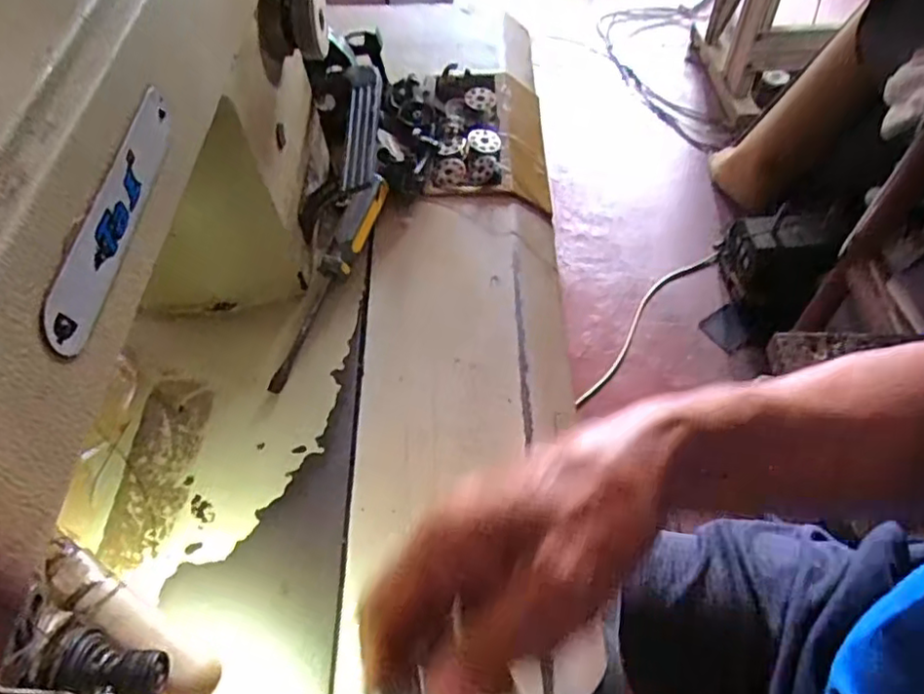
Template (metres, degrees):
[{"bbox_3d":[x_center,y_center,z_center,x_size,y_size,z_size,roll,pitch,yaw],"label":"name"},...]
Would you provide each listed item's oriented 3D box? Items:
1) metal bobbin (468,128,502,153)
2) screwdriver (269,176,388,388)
[{"bbox_3d":[0.017,-0.152,0.488,0.024,0.010,0.021,2,54,3],"label":"metal bobbin"},{"bbox_3d":[-0.079,-0.046,0.403,0.019,0.025,0.163,11,55,9],"label":"screwdriver"}]

